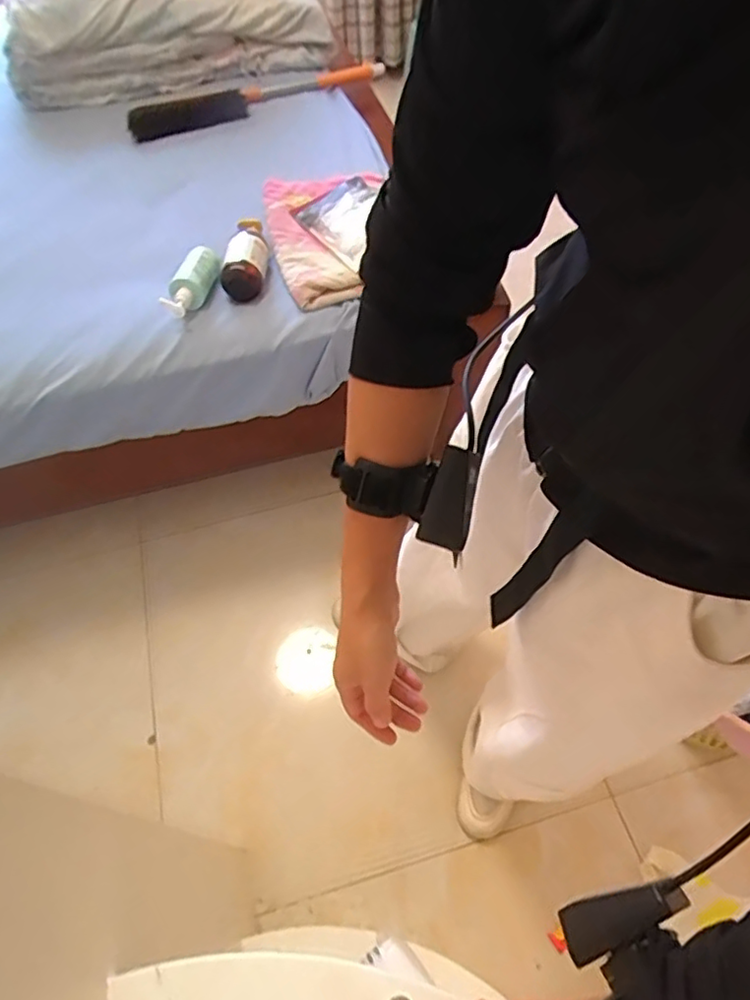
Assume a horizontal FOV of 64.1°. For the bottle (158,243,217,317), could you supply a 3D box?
[{"bbox_3d":[-0.310,-0.372,1.029,0.053,0.052,0.163,11,57,8],"label":"bottle"}]

